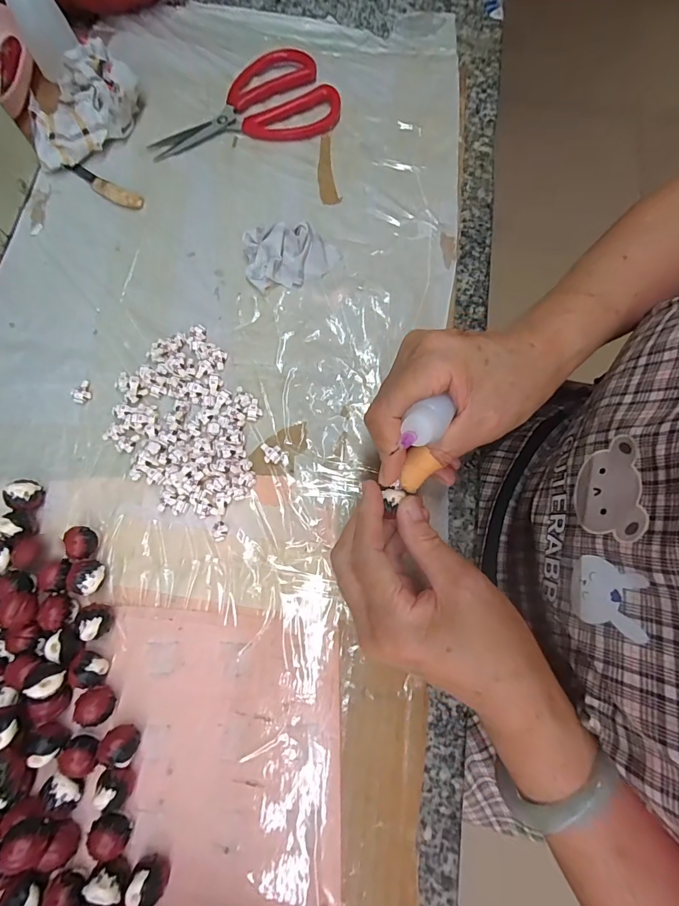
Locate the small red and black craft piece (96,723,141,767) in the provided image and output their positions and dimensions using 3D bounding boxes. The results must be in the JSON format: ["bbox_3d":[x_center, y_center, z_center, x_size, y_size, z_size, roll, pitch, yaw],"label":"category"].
[{"bbox_3d":[-0.123,0.163,0.224,0.019,0.019,0.015,19,75,4],"label":"small red and black craft piece"}]

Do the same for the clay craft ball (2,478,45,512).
[{"bbox_3d":[-0.205,0.027,0.261,0.016,0.018,0.019,11,74,2],"label":"clay craft ball"}]

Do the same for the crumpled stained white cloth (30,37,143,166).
[{"bbox_3d":[-0.214,-0.288,0.333,0.100,0.031,0.064,-39,79,-11],"label":"crumpled stained white cloth"}]

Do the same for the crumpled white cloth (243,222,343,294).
[{"bbox_3d":[-0.036,-0.149,0.303,0.071,0.026,0.039,-8,75,-4],"label":"crumpled white cloth"}]

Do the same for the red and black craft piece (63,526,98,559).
[{"bbox_3d":[-0.160,0.056,0.252,0.017,0.017,0.019,0,74,-2],"label":"red and black craft piece"}]

